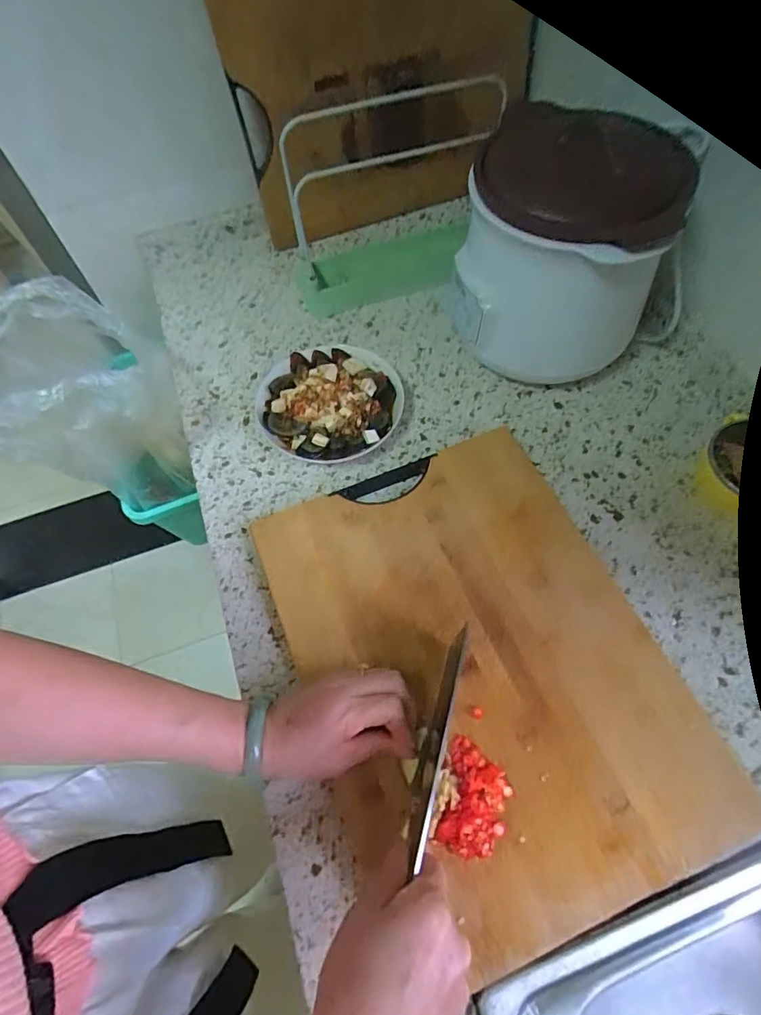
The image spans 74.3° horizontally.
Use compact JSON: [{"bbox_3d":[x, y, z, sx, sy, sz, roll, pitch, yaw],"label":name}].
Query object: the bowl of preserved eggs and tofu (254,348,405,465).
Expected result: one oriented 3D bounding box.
[{"bbox_3d":[-0.061,-0.124,0.584,0.159,0.045,0.175,-31,64,-13],"label":"bowl of preserved eggs and tofu"}]

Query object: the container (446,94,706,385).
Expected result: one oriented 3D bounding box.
[{"bbox_3d":[0.179,-0.249,0.538,0.178,0.217,0.159,2,61,5],"label":"container"}]

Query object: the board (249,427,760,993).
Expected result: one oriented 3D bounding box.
[{"bbox_3d":[0.075,0.124,0.434,0.294,0.031,0.391,-19,62,-7],"label":"board"}]

